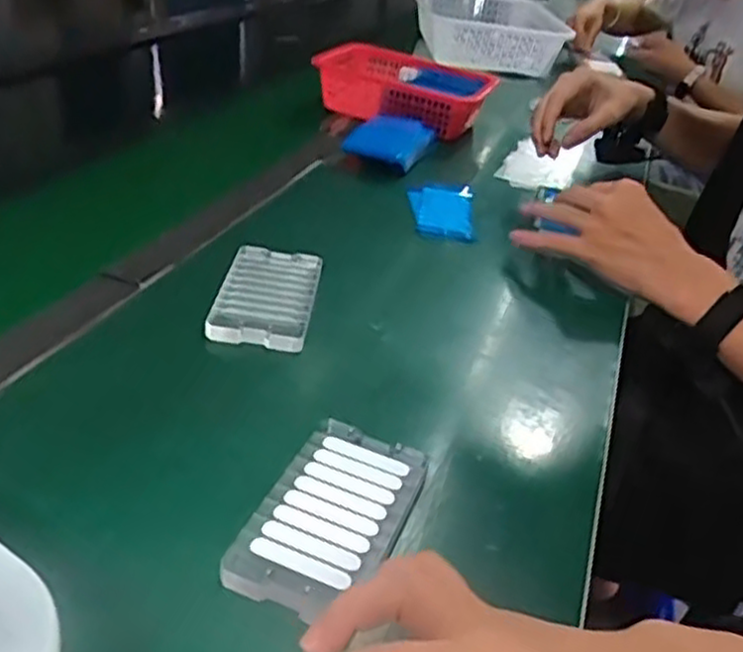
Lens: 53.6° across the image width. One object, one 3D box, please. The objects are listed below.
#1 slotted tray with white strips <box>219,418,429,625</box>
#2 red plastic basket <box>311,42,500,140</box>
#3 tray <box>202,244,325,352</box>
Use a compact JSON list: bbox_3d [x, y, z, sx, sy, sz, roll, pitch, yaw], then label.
[{"bbox_3d":[-0.019,0.095,0.376,0.067,0.013,0.119,18,34,15],"label":"slotted tray with white strips"},{"bbox_3d":[0.047,-0.312,0.989,0.224,0.073,0.154,14,33,10],"label":"red plastic basket"},{"bbox_3d":[-0.077,-0.024,0.549,0.068,0.017,0.119,8,32,0],"label":"tray"}]

